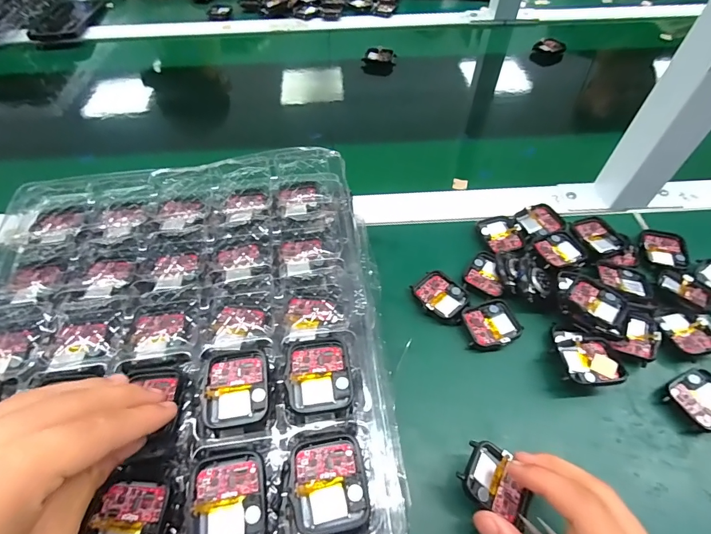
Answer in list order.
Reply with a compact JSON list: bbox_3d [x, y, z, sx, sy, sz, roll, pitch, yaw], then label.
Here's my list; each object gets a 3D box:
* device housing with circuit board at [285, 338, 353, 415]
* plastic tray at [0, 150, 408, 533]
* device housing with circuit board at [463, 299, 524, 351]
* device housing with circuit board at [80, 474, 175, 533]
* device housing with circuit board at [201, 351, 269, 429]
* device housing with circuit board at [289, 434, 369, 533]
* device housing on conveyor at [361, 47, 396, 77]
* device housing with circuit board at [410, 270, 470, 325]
[{"bbox_3d":[-0.021,0.062,0.229,0.037,0.004,0.042,-5,55,-3],"label":"device housing with circuit board"},{"bbox_3d":[-0.119,0.040,0.258,0.265,0.029,0.296,-4,55,-3],"label":"plastic tray"},{"bbox_3d":[0.110,0.049,0.321,0.043,0.012,0.037,-17,56,-12],"label":"device housing with circuit board"},{"bbox_3d":[-0.110,0.127,0.190,0.036,0.012,0.043,5,55,4],"label":"device housing with circuit board"},{"bbox_3d":[-0.069,0.070,0.227,0.036,0.007,0.041,-6,55,-4],"label":"device housing with circuit board"},{"bbox_3d":[-0.014,0.110,0.199,0.037,0.008,0.044,-7,55,-5],"label":"device housing with circuit board"},{"bbox_3d":[0.036,-0.316,0.600,0.050,0.028,0.028,1,55,1],"label":"device housing on conveyor"},{"bbox_3d":[0.074,0.026,0.335,0.038,0.007,0.047,-39,63,-24],"label":"device housing with circuit board"}]

